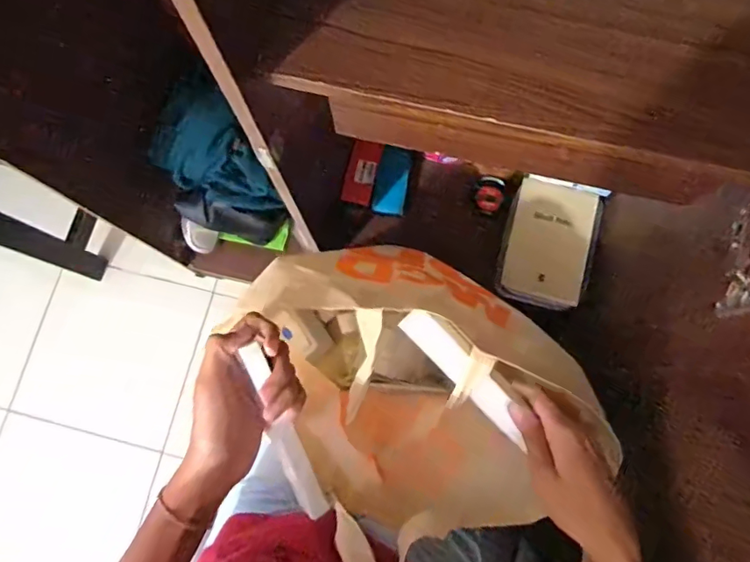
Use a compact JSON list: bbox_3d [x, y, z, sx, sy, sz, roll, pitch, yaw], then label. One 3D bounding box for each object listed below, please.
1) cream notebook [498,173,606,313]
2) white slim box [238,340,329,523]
[{"bbox_3d":[0.241,-0.050,0.686,0.118,0.028,0.165,16,79,5],"label":"cream notebook"},{"bbox_3d":[-0.074,0.125,0.407,0.022,0.019,0.156,-20,104,-3],"label":"white slim box"}]

